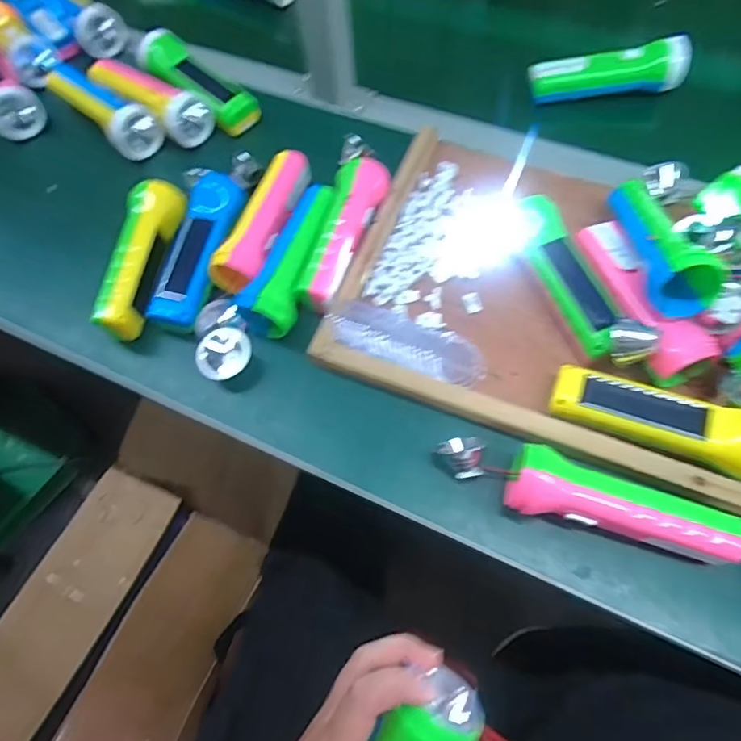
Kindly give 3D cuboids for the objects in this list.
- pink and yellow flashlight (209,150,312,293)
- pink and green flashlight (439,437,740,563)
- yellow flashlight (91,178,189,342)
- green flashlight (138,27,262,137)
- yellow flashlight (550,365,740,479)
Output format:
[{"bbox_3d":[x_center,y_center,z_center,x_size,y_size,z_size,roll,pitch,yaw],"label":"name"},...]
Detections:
[{"bbox_3d":[-0.101,-0.150,0.494,0.043,0.037,0.155,18,66,12],"label":"pink and yellow flashlight"},{"bbox_3d":[0.155,0.092,0.368,0.208,0.042,0.047,16,66,11],"label":"pink and green flashlight"},{"bbox_3d":[-0.220,-0.106,0.490,0.047,0.054,0.162,4,64,6],"label":"yellow flashlight"},{"bbox_3d":[-0.204,-0.341,0.592,0.060,0.050,0.163,-42,69,-16],"label":"green flashlight"},{"bbox_3d":[0.224,0.037,0.394,0.156,0.047,0.048,20,67,13],"label":"yellow flashlight"}]

